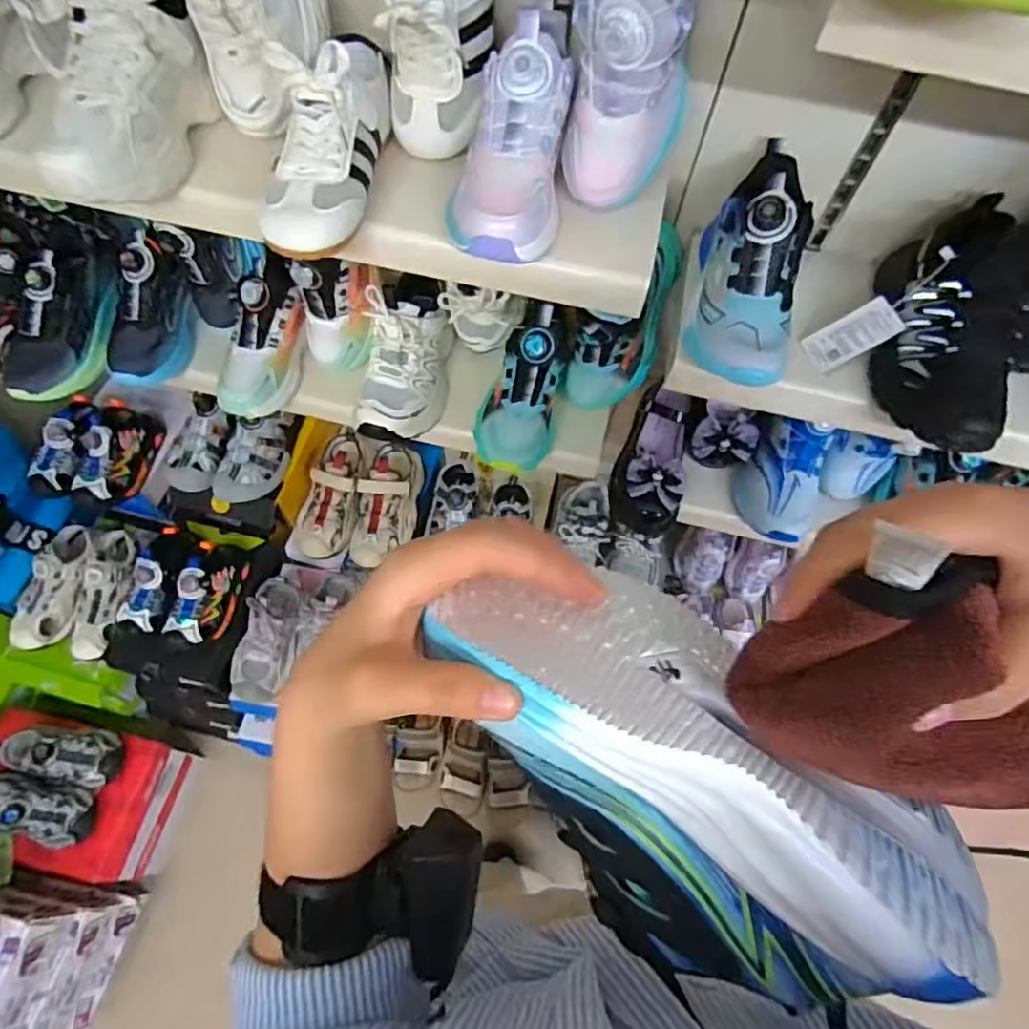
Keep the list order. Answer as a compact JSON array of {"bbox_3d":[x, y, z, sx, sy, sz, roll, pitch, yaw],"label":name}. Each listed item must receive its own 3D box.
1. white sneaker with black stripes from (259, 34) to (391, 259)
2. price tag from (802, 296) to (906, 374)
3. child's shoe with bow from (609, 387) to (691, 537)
[{"bbox_3d":[-0.154,-0.308,0.501,0.073,0.084,0.197,16,86,5],"label":"white sneaker with black stripes"},{"bbox_3d":[0.326,-0.175,0.591,0.082,0.006,0.050,-28,53,20],"label":"price tag"},{"bbox_3d":[0.180,-0.074,0.796,0.079,0.090,0.163,5,62,0],"label":"child's shoe with bow"}]

